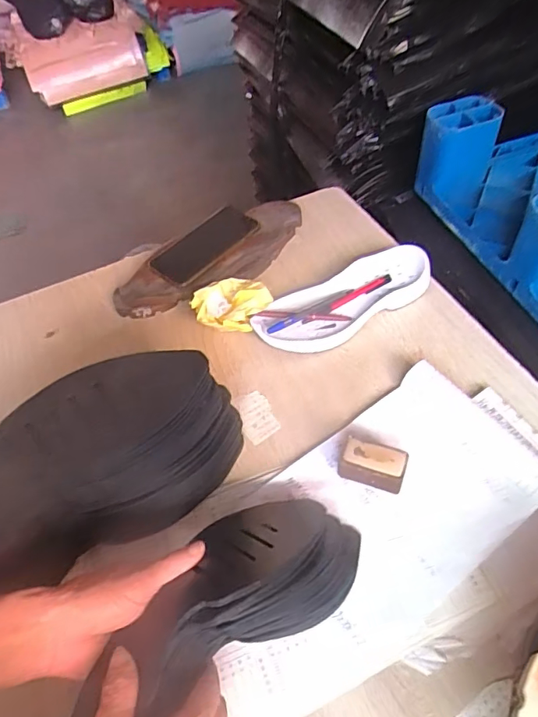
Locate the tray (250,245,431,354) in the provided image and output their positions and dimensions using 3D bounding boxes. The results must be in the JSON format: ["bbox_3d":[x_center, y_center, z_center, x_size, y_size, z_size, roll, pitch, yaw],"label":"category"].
[{"bbox_3d":[0.101,-0.077,0.684,0.257,0.043,0.104,-19,53,-9],"label":"tray"}]

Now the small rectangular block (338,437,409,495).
[{"bbox_3d":[0.110,0.115,0.530,0.066,0.041,0.033,10,54,13],"label":"small rectangular block"}]

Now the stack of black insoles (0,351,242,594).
[{"bbox_3d":[-0.165,0.118,0.465,0.292,0.194,0.093,-23,54,-12],"label":"stack of black insoles"}]

